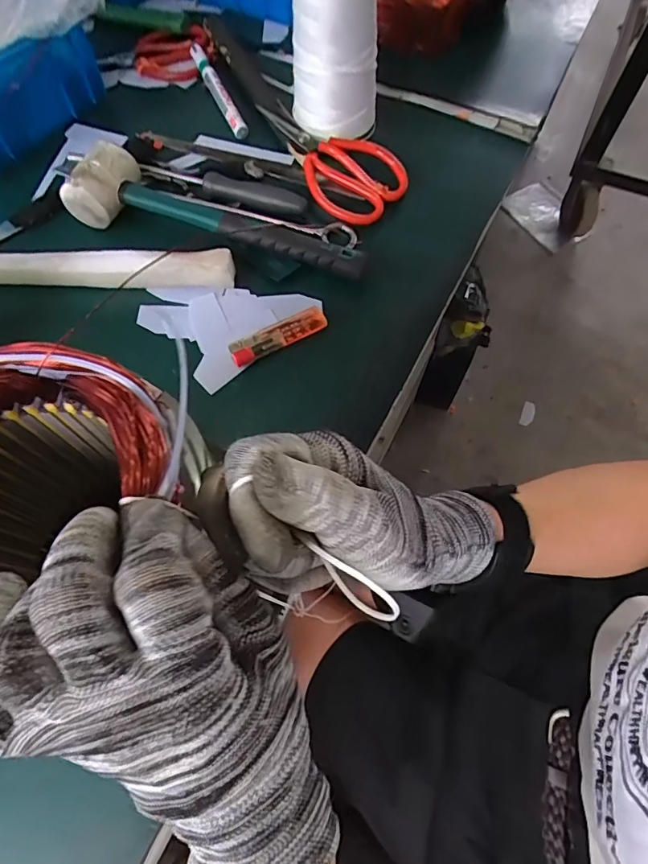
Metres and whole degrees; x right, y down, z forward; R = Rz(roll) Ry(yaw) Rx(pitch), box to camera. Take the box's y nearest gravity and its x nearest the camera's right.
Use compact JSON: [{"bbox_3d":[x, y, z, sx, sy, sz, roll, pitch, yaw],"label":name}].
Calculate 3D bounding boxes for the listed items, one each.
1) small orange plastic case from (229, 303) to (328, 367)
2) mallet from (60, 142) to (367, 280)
[{"bbox_3d":[-0.039,-0.082,0.402,0.085,0.010,0.023,-29,68,-12],"label":"small orange plastic case"},{"bbox_3d":[-0.095,-0.205,0.431,0.276,0.047,0.062,12,66,6],"label":"mallet"}]

